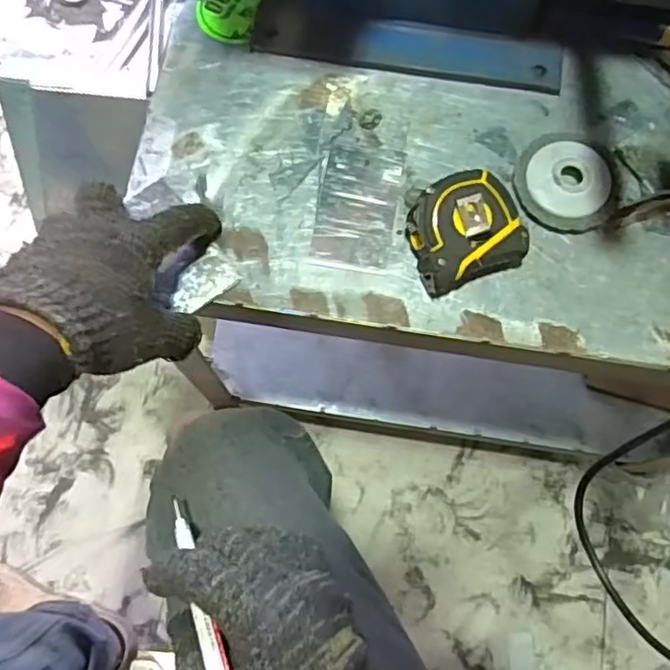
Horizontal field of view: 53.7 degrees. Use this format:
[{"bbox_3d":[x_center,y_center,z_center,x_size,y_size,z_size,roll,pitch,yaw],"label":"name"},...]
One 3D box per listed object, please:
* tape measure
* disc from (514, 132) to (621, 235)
[{"bbox_3d":[0.087,-0.071,0.451,0.072,0.041,0.066,-25,76,-7],"label":"tape measure"},{"bbox_3d":[0.168,-0.113,0.482,0.072,0.013,0.076,0,74,0],"label":"disc"}]

